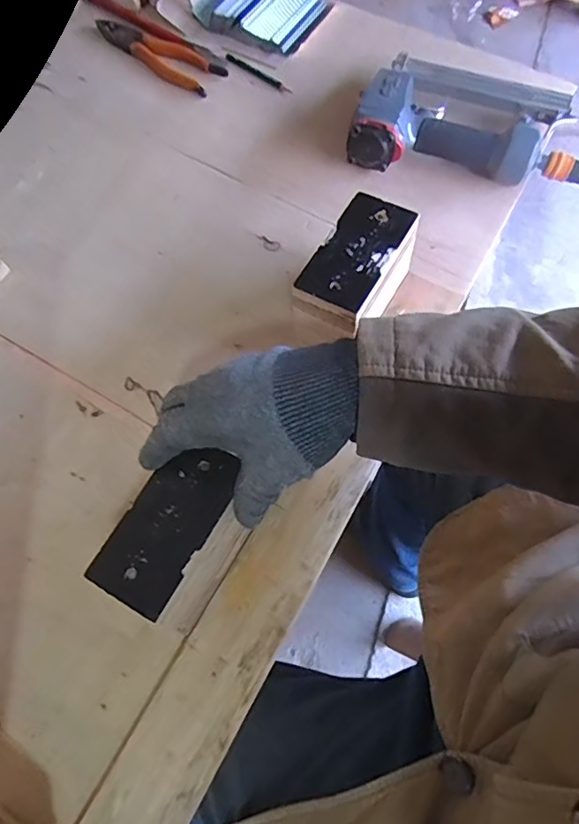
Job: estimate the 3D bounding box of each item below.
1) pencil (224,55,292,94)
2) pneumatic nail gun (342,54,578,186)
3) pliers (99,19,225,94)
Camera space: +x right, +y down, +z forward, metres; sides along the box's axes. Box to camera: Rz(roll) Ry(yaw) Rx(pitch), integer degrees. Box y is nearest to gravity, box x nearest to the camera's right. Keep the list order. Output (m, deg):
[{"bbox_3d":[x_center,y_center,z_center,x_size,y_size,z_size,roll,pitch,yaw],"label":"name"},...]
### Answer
[{"bbox_3d":[-0.037,-0.415,0.657,0.104,0.004,0.011,37,72,13],"label":"pencil"},{"bbox_3d":[0.193,-0.330,0.599,0.230,0.058,0.161,13,68,5],"label":"pneumatic nail gun"},{"bbox_3d":[-0.170,-0.449,0.669,0.187,0.010,0.056,32,71,12],"label":"pliers"}]

